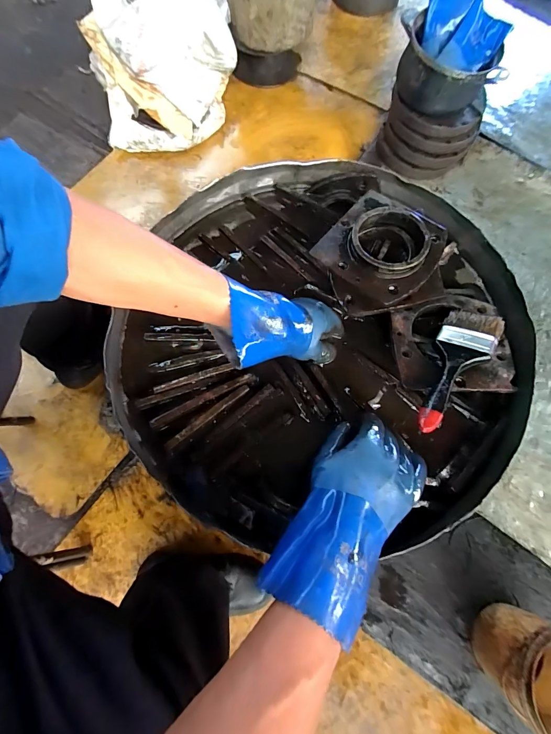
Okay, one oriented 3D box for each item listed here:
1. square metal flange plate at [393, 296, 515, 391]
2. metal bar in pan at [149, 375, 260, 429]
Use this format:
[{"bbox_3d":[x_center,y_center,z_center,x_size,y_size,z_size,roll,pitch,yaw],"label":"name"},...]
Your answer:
[{"bbox_3d":[0.240,-0.035,0.466,0.150,0.013,0.144,-1,65,3],"label":"square metal flange plate"},{"bbox_3d":[-0.097,0.045,0.465,0.149,0.022,0.012,-25,73,-10],"label":"metal bar in pan"}]

